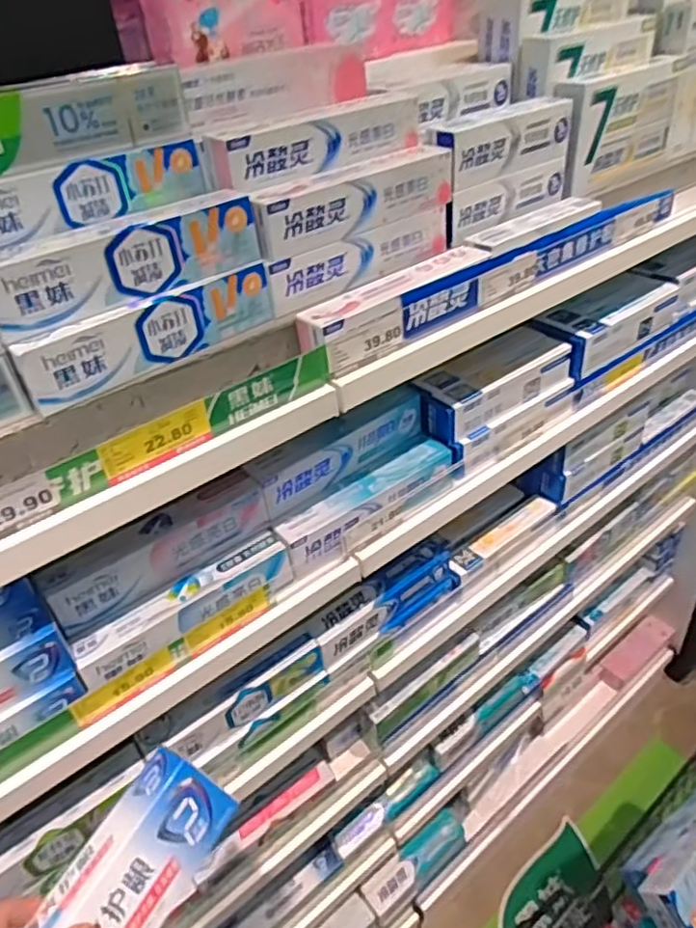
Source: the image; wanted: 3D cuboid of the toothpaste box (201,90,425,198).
[{"bbox_3d":[-0.027,-0.314,0.613,0.229,0.052,0.041,-29,42,-27],"label":"toothpaste box"}]

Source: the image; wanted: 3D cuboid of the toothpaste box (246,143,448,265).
[{"bbox_3d":[0.008,-0.257,0.619,0.229,0.053,0.039,-28,41,-26],"label":"toothpaste box"}]

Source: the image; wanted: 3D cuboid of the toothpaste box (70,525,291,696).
[{"bbox_3d":[-0.158,0.142,0.636,0.223,0.042,0.041,-28,41,-26],"label":"toothpaste box"}]

